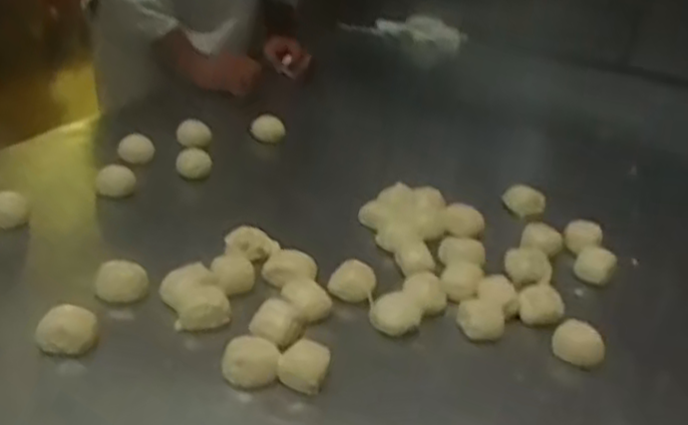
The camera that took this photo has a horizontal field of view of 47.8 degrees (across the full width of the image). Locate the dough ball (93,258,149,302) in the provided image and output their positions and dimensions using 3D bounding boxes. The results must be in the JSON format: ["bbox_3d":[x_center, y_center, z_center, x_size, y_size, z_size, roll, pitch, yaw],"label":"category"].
[{"bbox_3d":[-0.258,0.080,0.900,0.058,0.036,0.047,-1,29,-15],"label":"dough ball"}]

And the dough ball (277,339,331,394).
[{"bbox_3d":[-0.038,0.160,0.801,0.047,0.036,0.046,6,28,-3],"label":"dough ball"}]

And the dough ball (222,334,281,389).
[{"bbox_3d":[-0.095,0.154,0.798,0.056,0.042,0.042,5,26,-2],"label":"dough ball"}]

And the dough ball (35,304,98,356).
[{"bbox_3d":[-0.293,0.133,0.822,0.059,0.047,0.054,5,26,-2],"label":"dough ball"}]

